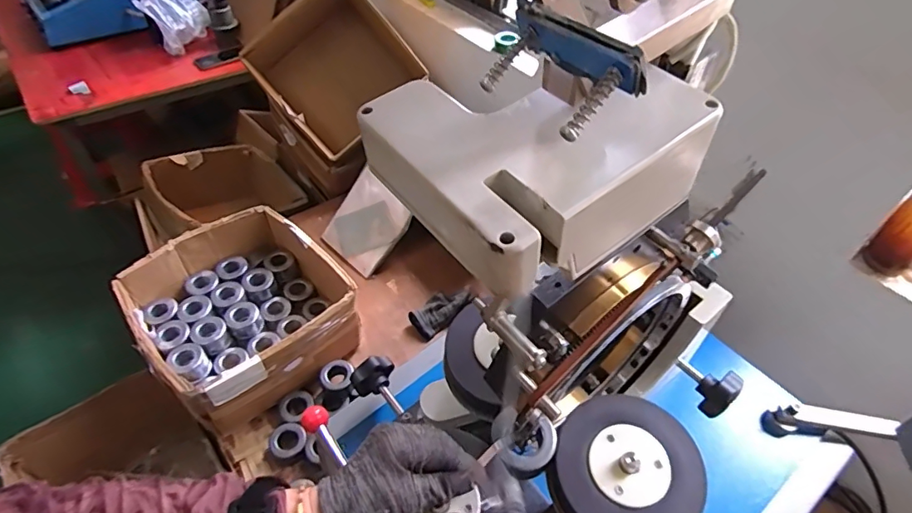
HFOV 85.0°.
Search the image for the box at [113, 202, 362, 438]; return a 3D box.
[{"bbox_3d":[-0.401,0.111,0.946,0.341,0.171,0.326,36,55,25],"label":"box"}]

